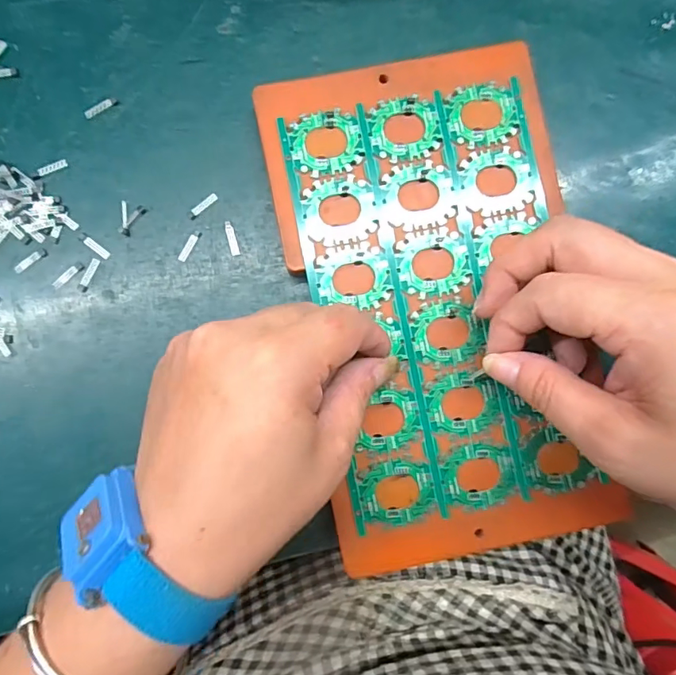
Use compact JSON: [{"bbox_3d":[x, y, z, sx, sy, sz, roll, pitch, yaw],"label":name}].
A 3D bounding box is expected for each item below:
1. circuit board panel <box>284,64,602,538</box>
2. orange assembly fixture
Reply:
[{"bbox_3d":[0.046,-0.017,0.238,0.118,0.004,0.201,-8,87,-2],"label":"circuit board panel"},{"bbox_3d":[0.047,-0.018,0.240,0.134,0.007,0.239,-9,86,-2],"label":"orange assembly fixture"}]

